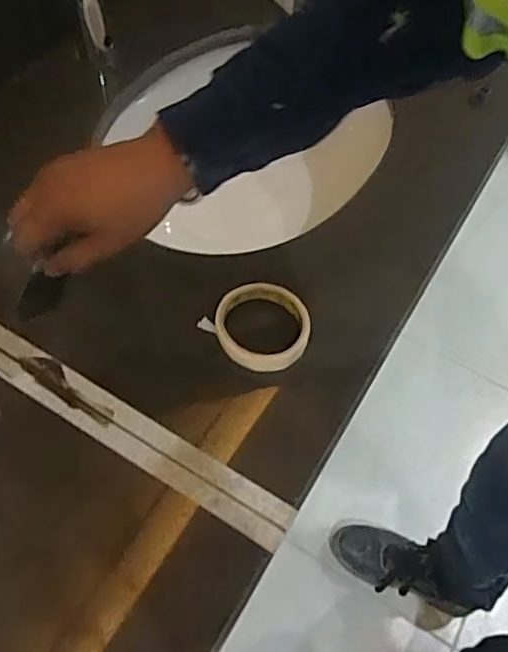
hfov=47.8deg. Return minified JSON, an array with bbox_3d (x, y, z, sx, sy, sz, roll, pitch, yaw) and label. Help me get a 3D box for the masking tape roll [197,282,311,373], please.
[{"bbox_3d":[0.009,-0.001,0.554,0.091,0.020,0.089,1,59,-1],"label":"masking tape roll"}]

